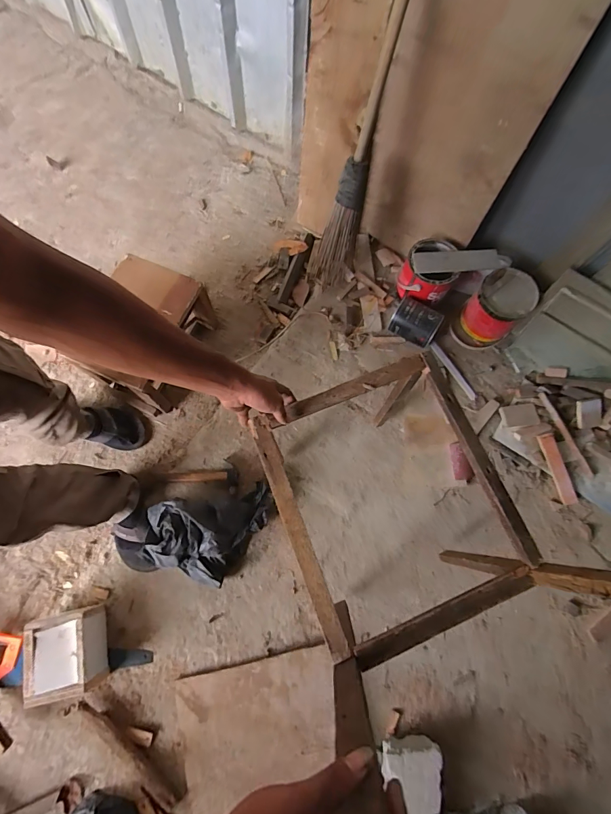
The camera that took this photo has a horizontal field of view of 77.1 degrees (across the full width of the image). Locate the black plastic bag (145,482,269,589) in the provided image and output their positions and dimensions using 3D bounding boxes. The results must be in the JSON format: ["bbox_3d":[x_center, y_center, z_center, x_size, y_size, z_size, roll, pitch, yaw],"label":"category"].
[{"bbox_3d":[-0.220,0.309,0.919,0.293,0.154,0.213,-14,75,-6],"label":"black plastic bag"}]

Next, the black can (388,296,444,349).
[{"bbox_3d":[0.315,-0.240,1.117,0.130,0.089,0.099,32,75,7],"label":"black can"}]

